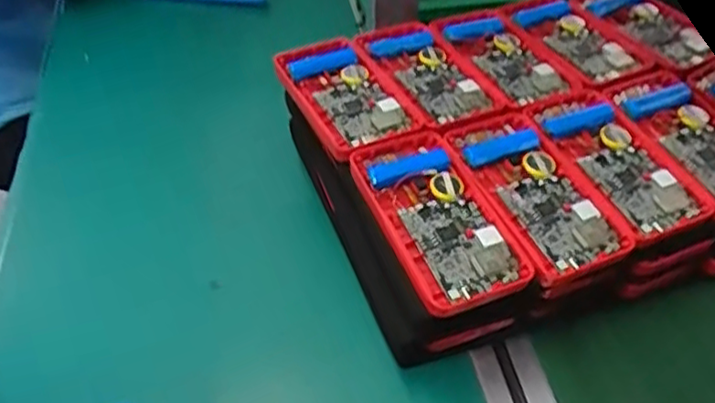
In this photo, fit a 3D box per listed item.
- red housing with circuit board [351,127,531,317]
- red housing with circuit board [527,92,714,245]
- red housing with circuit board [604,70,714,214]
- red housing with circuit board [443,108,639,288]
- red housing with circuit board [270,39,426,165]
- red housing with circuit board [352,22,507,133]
[{"bbox_3d":[0.044,0.007,0.382,0.064,0.021,0.119,-17,46,-16],"label":"red housing with circuit board"},{"bbox_3d":[0.161,-0.026,0.417,0.061,0.017,0.116,-18,47,-20],"label":"red housing with circuit board"},{"bbox_3d":[0.218,-0.041,0.433,0.067,0.017,0.119,-14,45,-14],"label":"red housing with circuit board"},{"bbox_3d":[0.105,-0.007,0.399,0.062,0.021,0.117,-18,47,-17],"label":"red housing with circuit board"},{"bbox_3d":[-0.007,-0.074,0.445,0.063,0.017,0.106,-21,47,-20],"label":"red housing with circuit board"},{"bbox_3d":[0.048,-0.090,0.465,0.061,0.012,0.114,-21,47,-20],"label":"red housing with circuit board"}]

